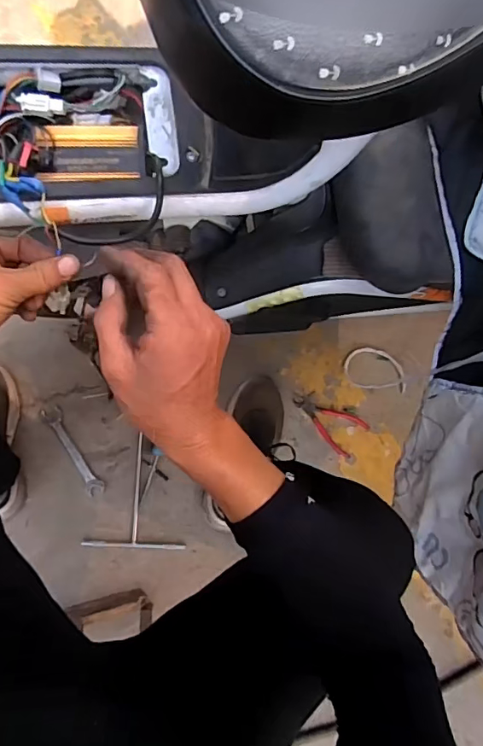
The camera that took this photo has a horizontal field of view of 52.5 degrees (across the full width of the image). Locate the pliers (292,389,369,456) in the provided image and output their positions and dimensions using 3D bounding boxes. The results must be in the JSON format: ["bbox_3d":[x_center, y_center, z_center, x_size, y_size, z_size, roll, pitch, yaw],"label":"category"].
[{"bbox_3d":[0.174,0.092,0.978,0.150,0.015,0.083,39,81,1],"label":"pliers"}]

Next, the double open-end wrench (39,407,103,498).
[{"bbox_3d":[-0.329,0.151,0.955,0.040,0.010,0.190,-31,86,-8],"label":"double open-end wrench"}]

